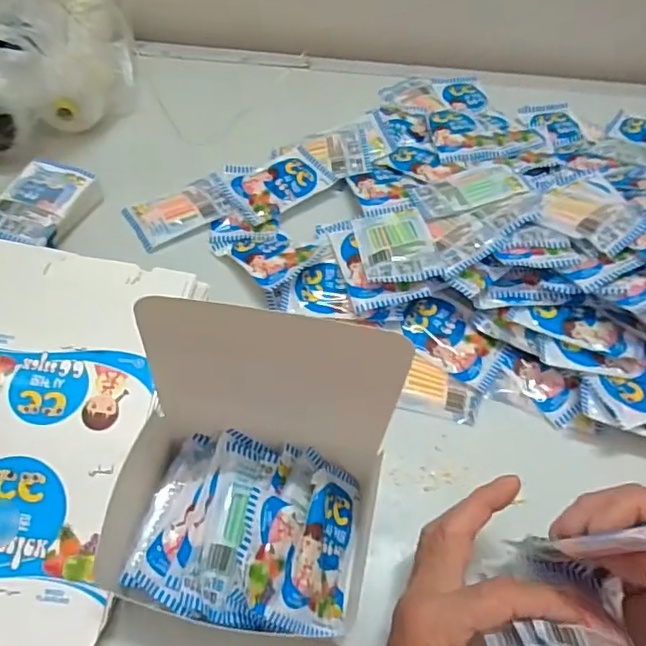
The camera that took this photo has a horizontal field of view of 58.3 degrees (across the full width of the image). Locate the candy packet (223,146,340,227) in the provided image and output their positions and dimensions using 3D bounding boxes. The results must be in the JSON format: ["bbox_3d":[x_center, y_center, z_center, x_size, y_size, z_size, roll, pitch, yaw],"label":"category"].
[{"bbox_3d":[-0.045,-0.140,0.576,0.097,0.009,0.070,-31,63,-22],"label":"candy packet"}]

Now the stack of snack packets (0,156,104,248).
[{"bbox_3d":[-0.257,-0.108,0.531,0.075,0.018,0.103,17,57,8],"label":"stack of snack packets"}]

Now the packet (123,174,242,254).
[{"bbox_3d":[-0.138,-0.109,0.558,0.094,0.008,0.065,-26,61,-19],"label":"packet"}]

